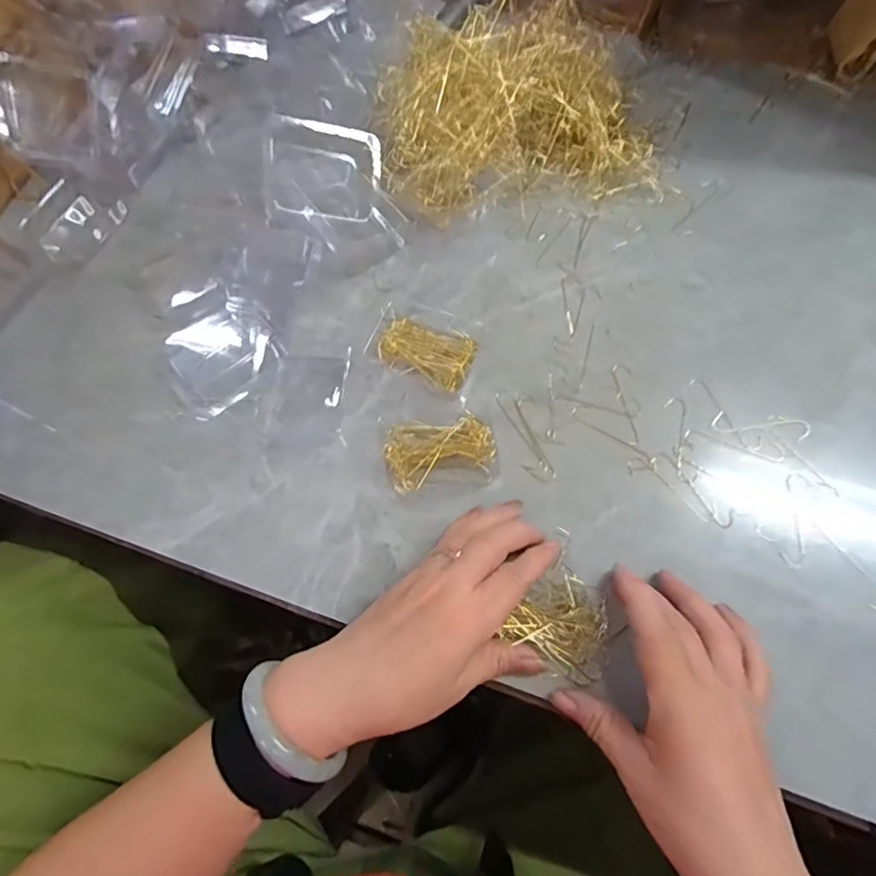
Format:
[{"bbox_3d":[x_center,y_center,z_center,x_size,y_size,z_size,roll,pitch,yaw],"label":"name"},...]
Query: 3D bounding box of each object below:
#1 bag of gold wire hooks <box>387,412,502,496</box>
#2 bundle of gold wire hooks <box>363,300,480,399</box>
[{"bbox_3d":[0.002,0.009,0.383,0.072,0.016,0.052,-8,67,-1],"label":"bag of gold wire hooks"},{"bbox_3d":[-0.011,-0.064,0.414,0.075,0.015,0.046,20,69,10],"label":"bundle of gold wire hooks"}]

